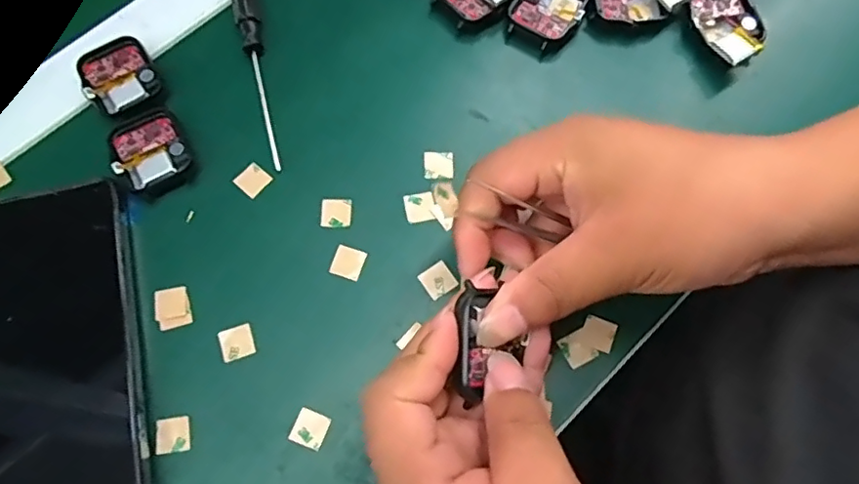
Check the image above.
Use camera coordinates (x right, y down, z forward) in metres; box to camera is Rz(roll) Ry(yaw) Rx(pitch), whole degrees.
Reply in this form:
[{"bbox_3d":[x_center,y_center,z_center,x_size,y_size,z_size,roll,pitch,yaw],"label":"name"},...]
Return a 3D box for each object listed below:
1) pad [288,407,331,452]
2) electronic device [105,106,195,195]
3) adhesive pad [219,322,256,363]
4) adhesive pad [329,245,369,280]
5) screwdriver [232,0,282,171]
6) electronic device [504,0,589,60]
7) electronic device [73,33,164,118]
[{"bbox_3d":[-0.055,0.086,0.271,0.015,0.004,0.015,20,72,7],"label":"pad"},{"bbox_3d":[-0.147,-0.048,0.309,0.037,0.006,0.045,-31,74,-10],"label":"electronic device"},{"bbox_3d":[-0.093,0.049,0.282,0.016,0.004,0.016,-20,72,-7],"label":"adhesive pad"},{"bbox_3d":[-0.041,0.010,0.295,0.015,0.004,0.016,18,72,6],"label":"adhesive pad"},{"bbox_3d":[-0.096,-0.103,0.327,0.014,0.011,0.131,-15,72,-5],"label":"screwdriver"},{"bbox_3d":[0.068,-0.132,0.340,0.038,0.015,0.047,27,73,9],"label":"electronic device"},{"bbox_3d":[-0.172,-0.094,0.323,0.038,0.005,0.048,-35,75,-11],"label":"electronic device"}]

